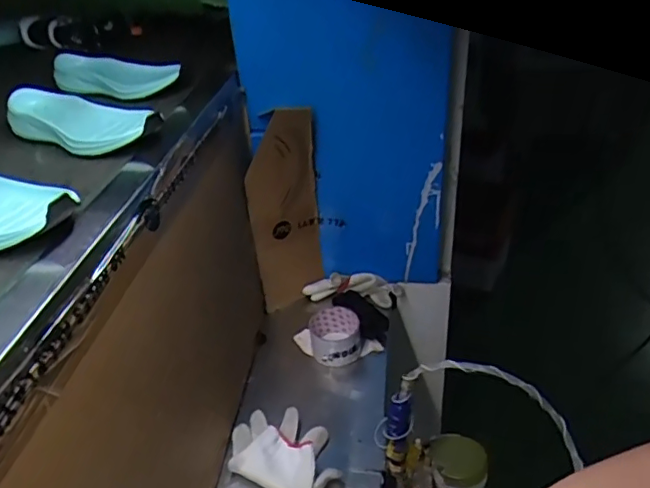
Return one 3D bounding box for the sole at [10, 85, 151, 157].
[{"bbox_3d":[-0.283,-0.143,0.657,0.210,0.047,0.083,16,39,26],"label":"sole"}]

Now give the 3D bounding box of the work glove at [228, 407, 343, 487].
[{"bbox_3d":[-0.053,0.277,0.755,0.160,0.047,0.112,13,38,22],"label":"work glove"}]

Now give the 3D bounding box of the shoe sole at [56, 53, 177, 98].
[{"bbox_3d":[-0.296,-0.234,0.775,0.201,0.038,0.065,12,37,21],"label":"shoe sole"}]

